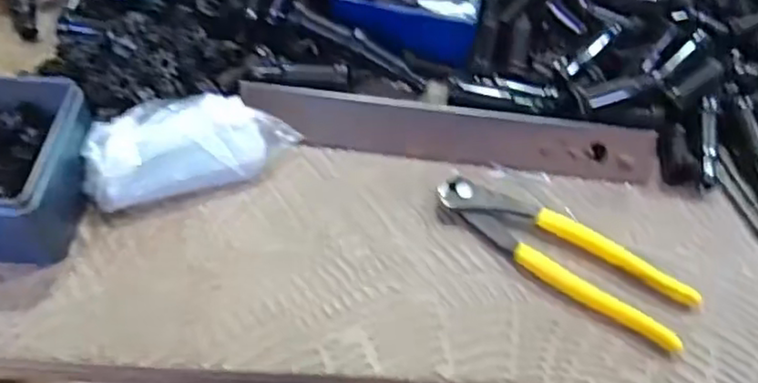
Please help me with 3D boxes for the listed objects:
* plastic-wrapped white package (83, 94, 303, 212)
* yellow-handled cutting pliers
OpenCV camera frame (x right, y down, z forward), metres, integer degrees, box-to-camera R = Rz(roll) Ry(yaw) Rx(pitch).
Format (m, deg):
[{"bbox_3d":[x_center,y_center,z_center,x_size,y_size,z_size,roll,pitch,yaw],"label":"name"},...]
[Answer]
[{"bbox_3d":[-0.123,-0.032,0.426,0.128,0.032,0.055,-16,58,-15],"label":"plastic-wrapped white package"},{"bbox_3d":[0.114,0.039,0.412,0.165,0.017,0.045,30,58,16],"label":"yellow-handled cutting pliers"}]

